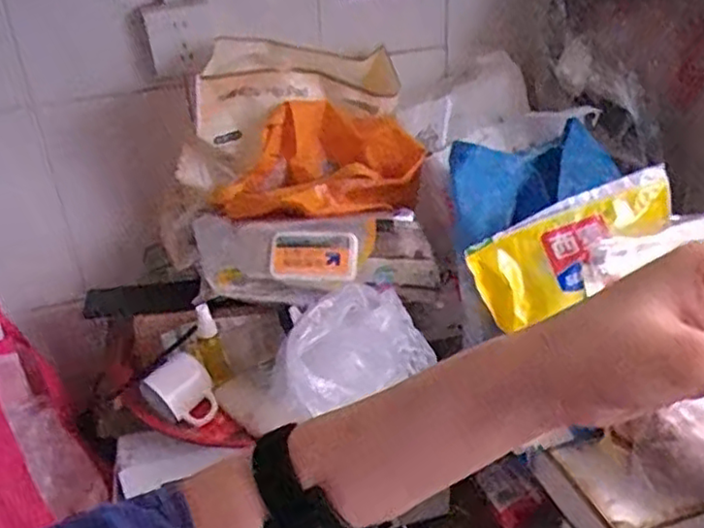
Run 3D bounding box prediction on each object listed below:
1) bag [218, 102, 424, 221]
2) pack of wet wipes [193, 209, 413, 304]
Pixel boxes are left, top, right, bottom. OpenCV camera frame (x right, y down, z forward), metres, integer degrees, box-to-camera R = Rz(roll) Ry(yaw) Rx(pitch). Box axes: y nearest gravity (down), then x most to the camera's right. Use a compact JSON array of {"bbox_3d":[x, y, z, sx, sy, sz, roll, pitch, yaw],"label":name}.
[{"bbox_3d":[-0.038,-0.116,0.790,0.235,0.120,0.079,-5,30,-3],"label":"bag"},{"bbox_3d":[-0.057,-0.010,0.809,0.251,0.050,0.105,-6,74,0],"label":"pack of wet wipes"}]

